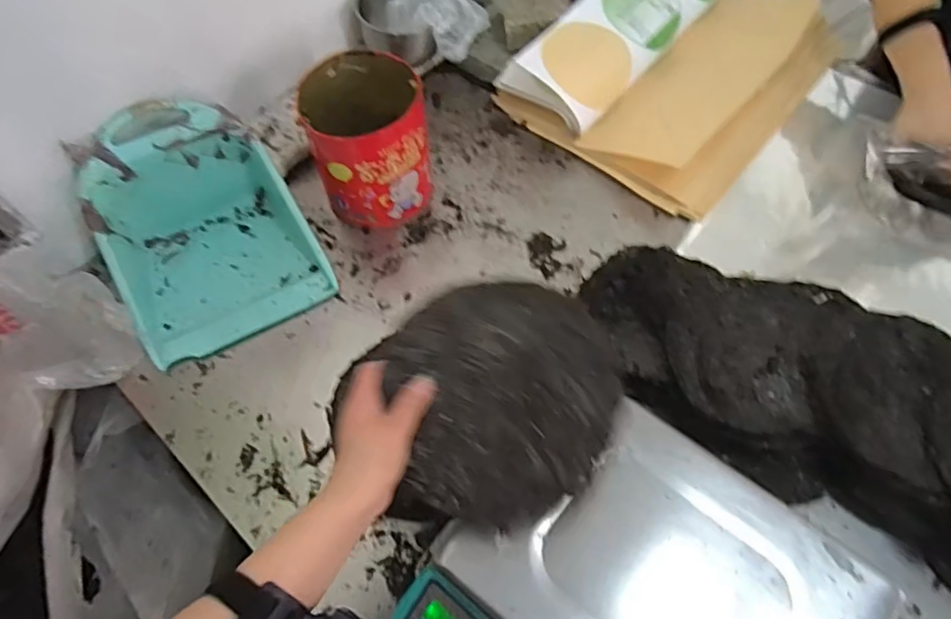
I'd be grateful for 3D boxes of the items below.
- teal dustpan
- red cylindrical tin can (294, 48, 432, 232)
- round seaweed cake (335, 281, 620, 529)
[{"bbox_3d":[-0.369,-0.109,0.796,0.250,0.163,0.273,-28,64,-12],"label":"teal dustpan"},{"bbox_3d":[-0.145,-0.233,0.840,0.150,0.179,0.167,-6,61,-1],"label":"red cylindrical tin can"},{"bbox_3d":[0.014,0.075,0.489,0.208,0.014,0.189,-34,74,1],"label":"round seaweed cake"}]

